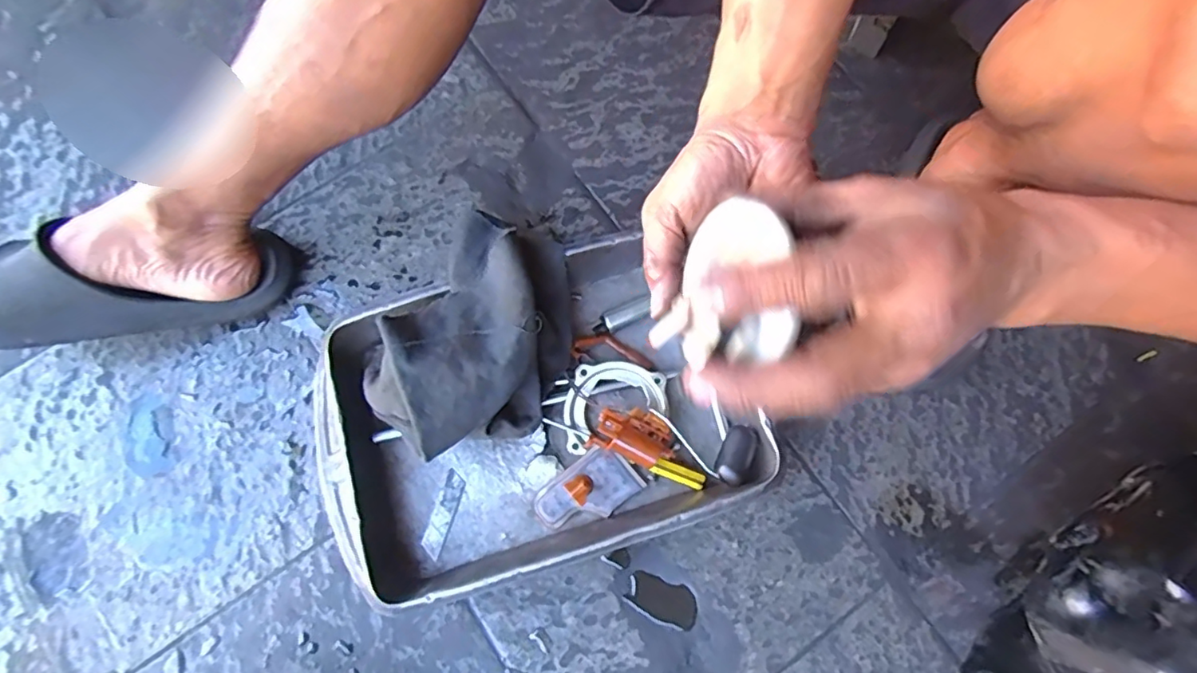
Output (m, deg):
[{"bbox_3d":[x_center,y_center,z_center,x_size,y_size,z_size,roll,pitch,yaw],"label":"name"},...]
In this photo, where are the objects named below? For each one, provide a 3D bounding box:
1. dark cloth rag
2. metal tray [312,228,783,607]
[{"bbox_3d":[-0.096,-0.006,0.470,0.148,0.100,0.209,30,77,8],"label":"dark cloth rag"},{"bbox_3d":[-0.057,0.061,0.481,0.335,0.050,0.238,-18,76,-4],"label":"metal tray"}]

